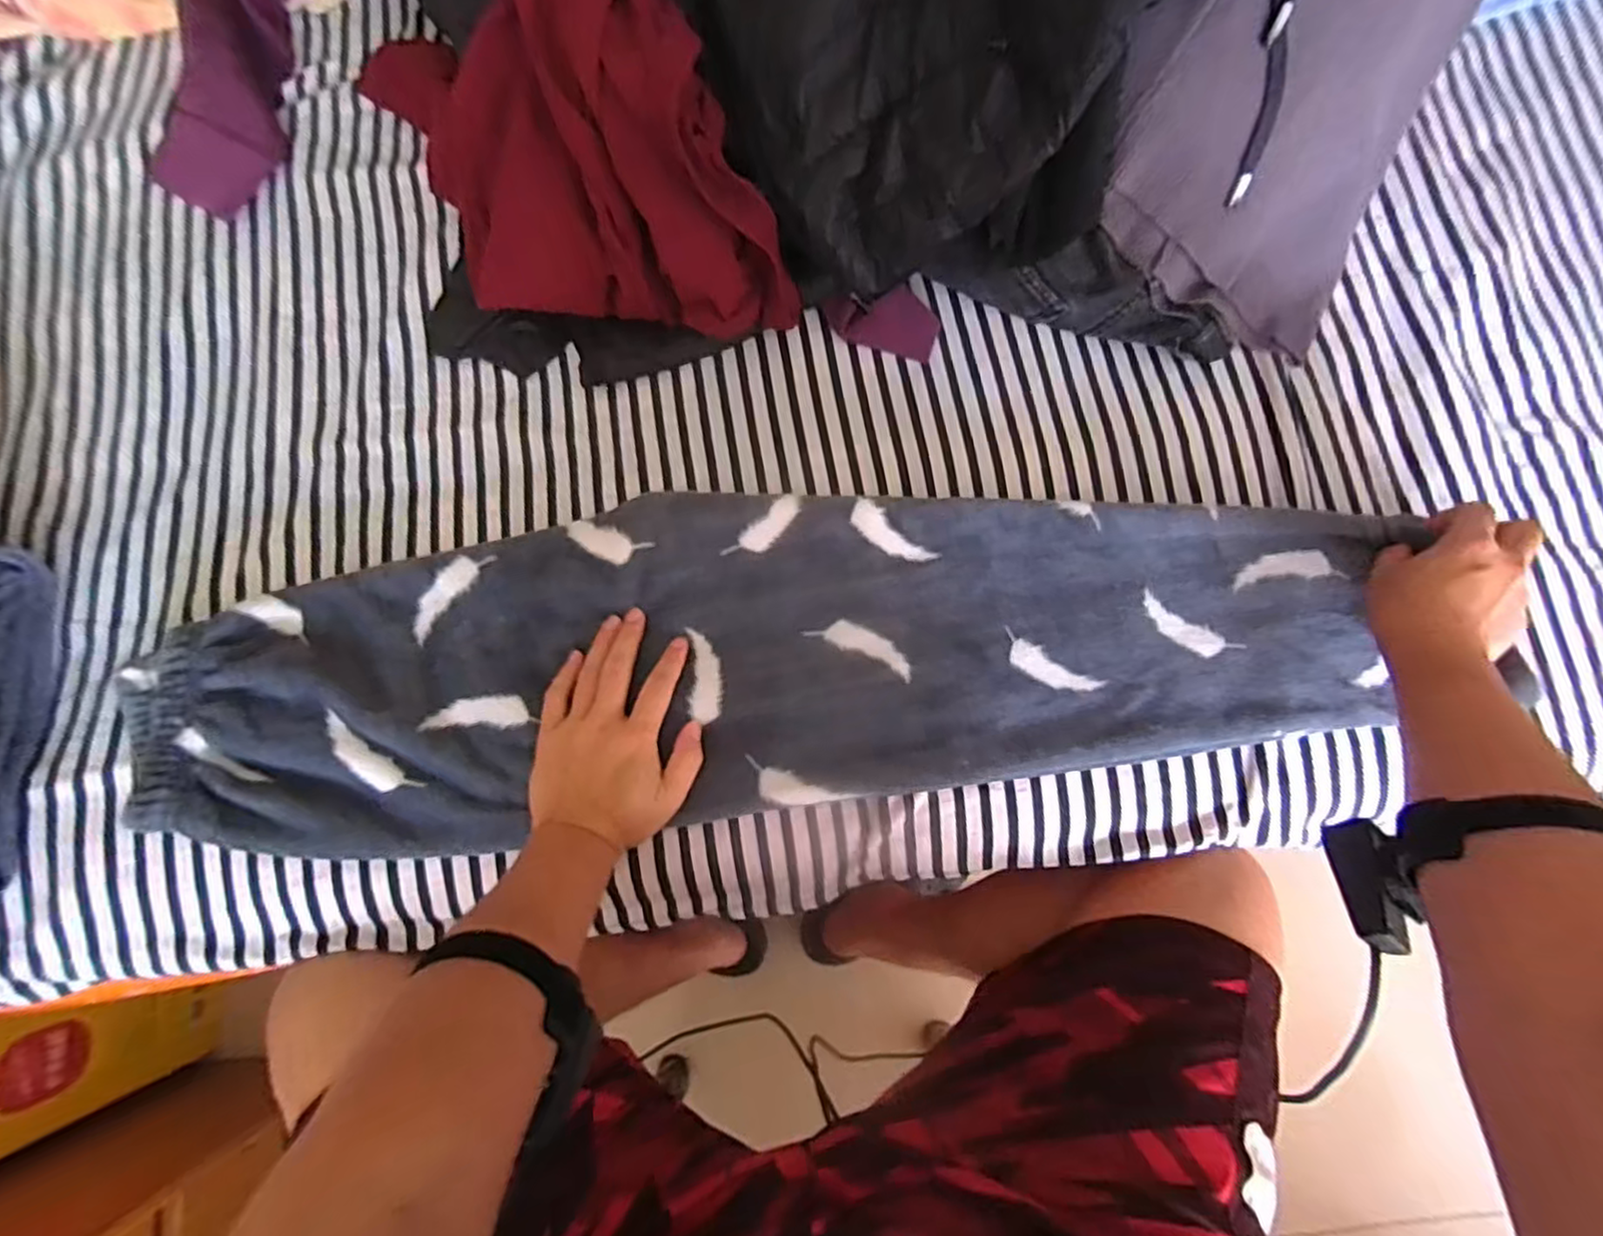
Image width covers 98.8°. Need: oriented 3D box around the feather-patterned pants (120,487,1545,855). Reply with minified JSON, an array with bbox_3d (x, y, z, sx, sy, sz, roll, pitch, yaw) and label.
[{"bbox_3d":[-0.012,0.022,0.511,0.854,0.056,0.235,-5,78,-2],"label":"feather-patterned pants"}]

